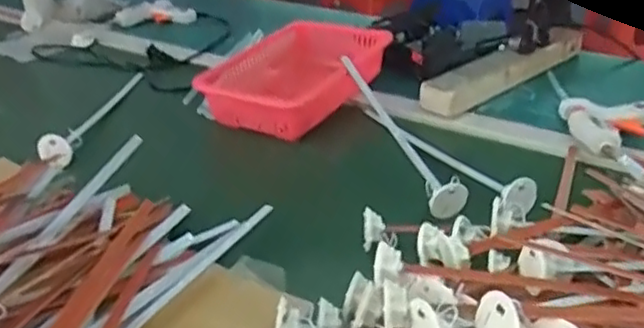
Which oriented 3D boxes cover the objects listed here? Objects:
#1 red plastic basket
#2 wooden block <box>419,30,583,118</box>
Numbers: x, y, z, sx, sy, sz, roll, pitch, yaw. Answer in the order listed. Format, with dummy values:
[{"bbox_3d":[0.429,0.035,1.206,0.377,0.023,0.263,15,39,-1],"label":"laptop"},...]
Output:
[{"bbox_3d":[-0.023,-0.115,0.899,0.181,0.070,0.241,19,35,35],"label":"red plastic basket"},{"bbox_3d":[0.260,-0.135,0.933,0.336,0.034,0.060,-26,35,-36],"label":"wooden block"}]

